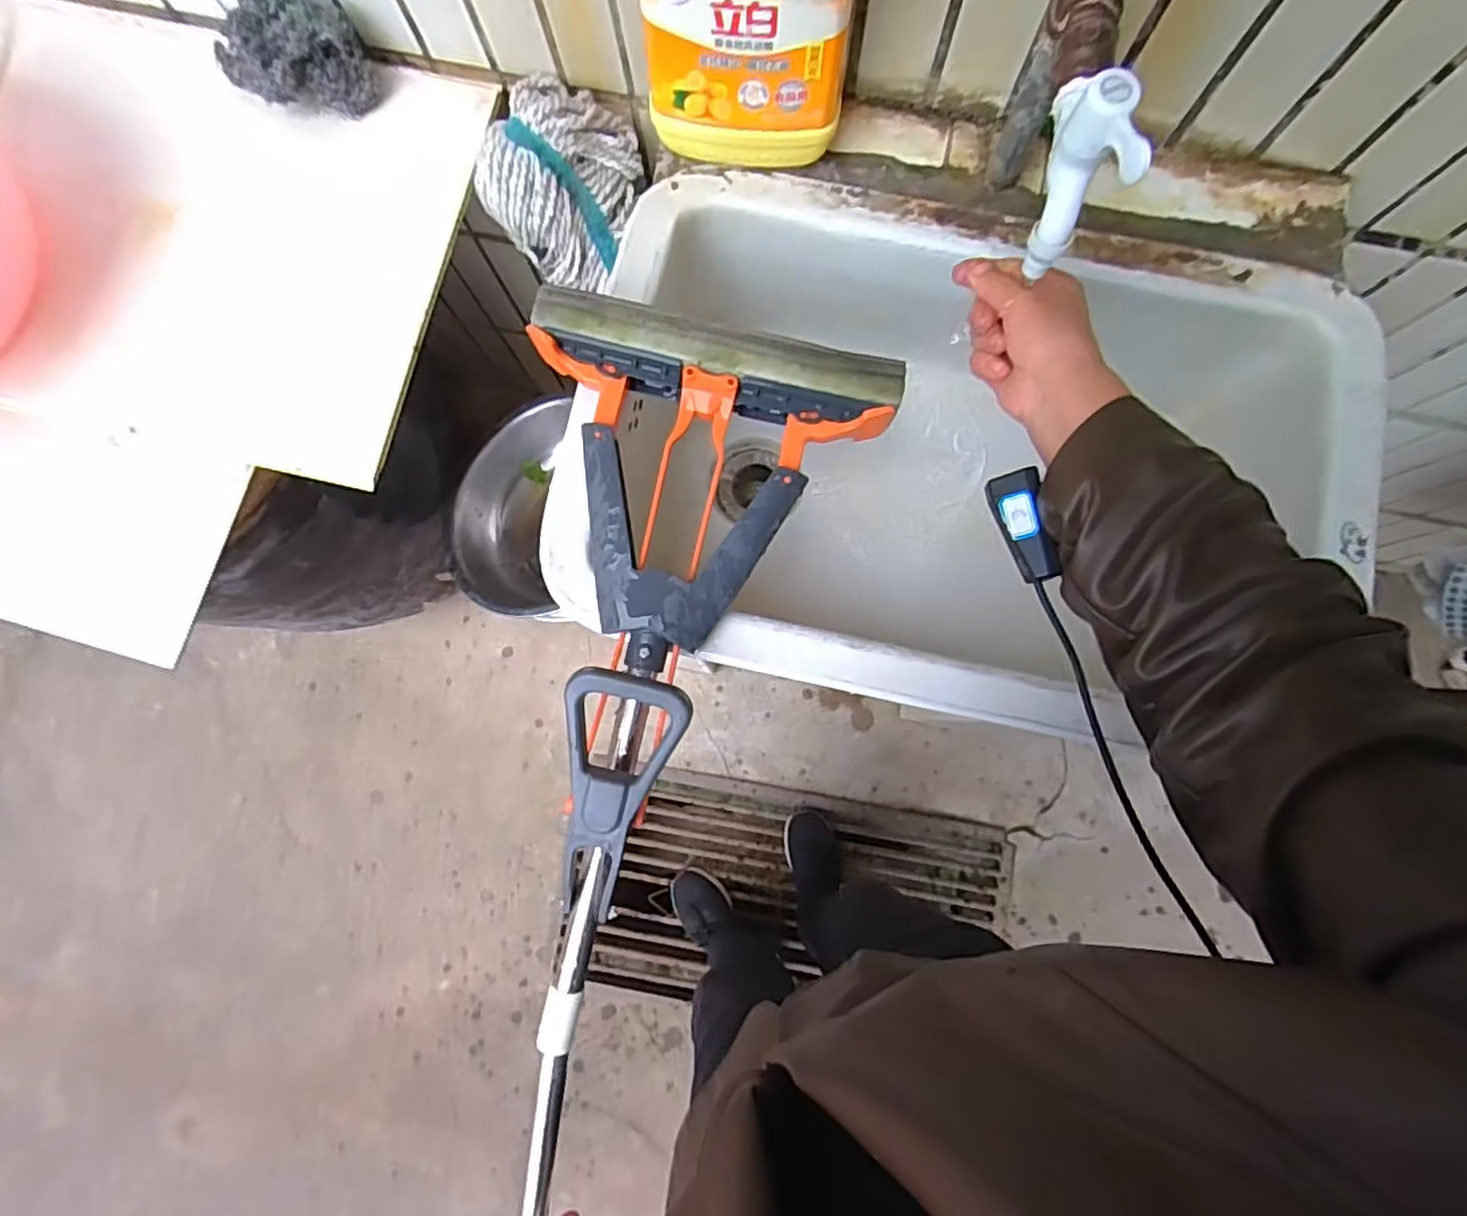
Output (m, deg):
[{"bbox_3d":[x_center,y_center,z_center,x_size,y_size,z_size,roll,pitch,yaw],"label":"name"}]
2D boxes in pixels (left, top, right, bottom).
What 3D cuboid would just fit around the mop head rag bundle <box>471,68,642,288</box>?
[{"bbox_3d":[-0.164,-0.405,0.649,0.130,0.100,0.154,22,83,5],"label":"mop head rag bundle"}]

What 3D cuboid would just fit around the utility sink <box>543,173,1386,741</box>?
[{"bbox_3d":[0.187,-0.111,0.633,0.593,0.229,0.395,12,82,4],"label":"utility sink"}]

